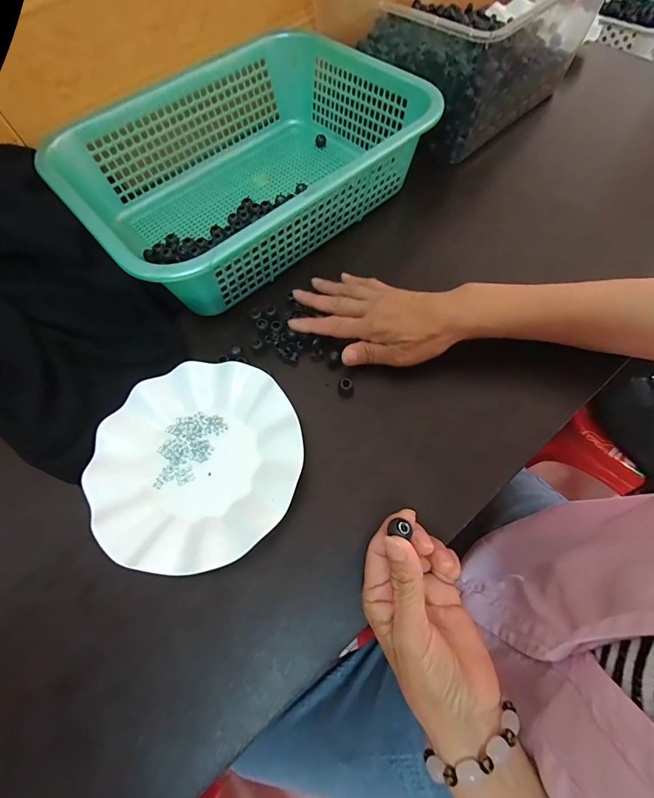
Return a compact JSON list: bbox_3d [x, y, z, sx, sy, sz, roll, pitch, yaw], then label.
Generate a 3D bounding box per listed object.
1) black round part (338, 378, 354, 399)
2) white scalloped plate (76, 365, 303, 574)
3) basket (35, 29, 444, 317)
[{"bbox_3d":[0.019,-0.011,0.362,0.015,0.018,0.012,37,72,18],"label":"black round part"},{"bbox_3d":[-0.115,0.053,0.329,0.180,0.027,0.177,-1,65,3],"label":"white scalloped plate"},{"bbox_3d":[-0.092,-0.271,0.434,0.379,0.105,0.285,-41,69,-14],"label":"basket"}]

